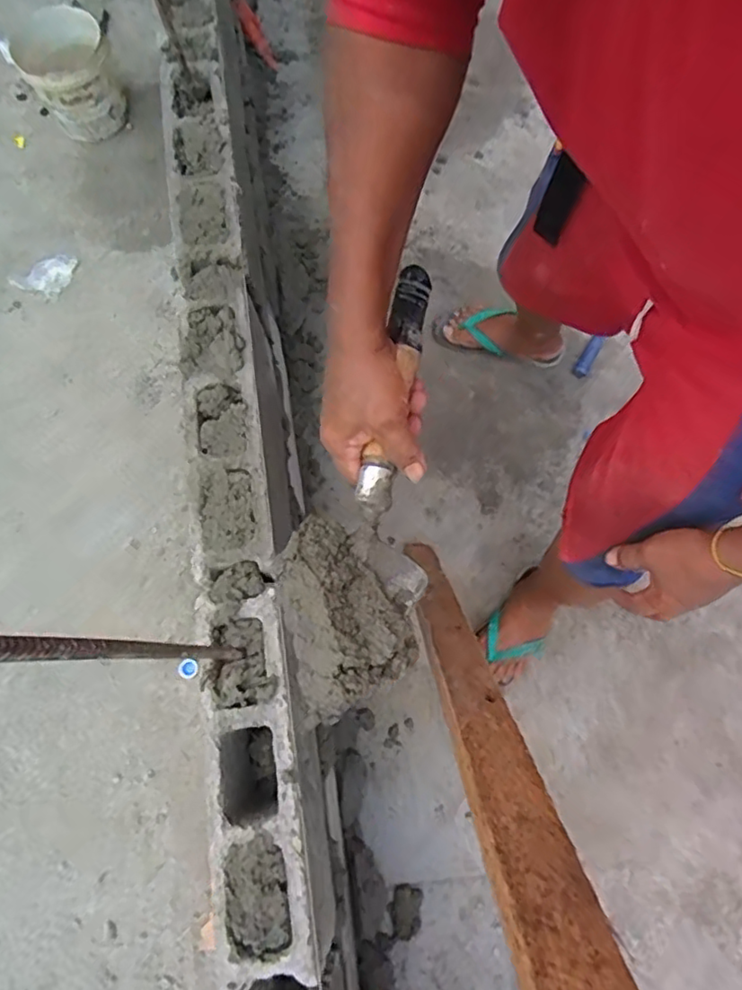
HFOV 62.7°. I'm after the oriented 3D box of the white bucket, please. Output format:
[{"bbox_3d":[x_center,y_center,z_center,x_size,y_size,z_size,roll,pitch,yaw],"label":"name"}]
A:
[{"bbox_3d":[-0.664,-0.932,1.357,0.185,0.202,0.181,0,73,1],"label":"white bucket"}]

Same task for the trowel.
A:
[{"bbox_3d":[0.002,-0.016,0.501,0.111,0.077,0.366,11,76,5],"label":"trowel"}]

